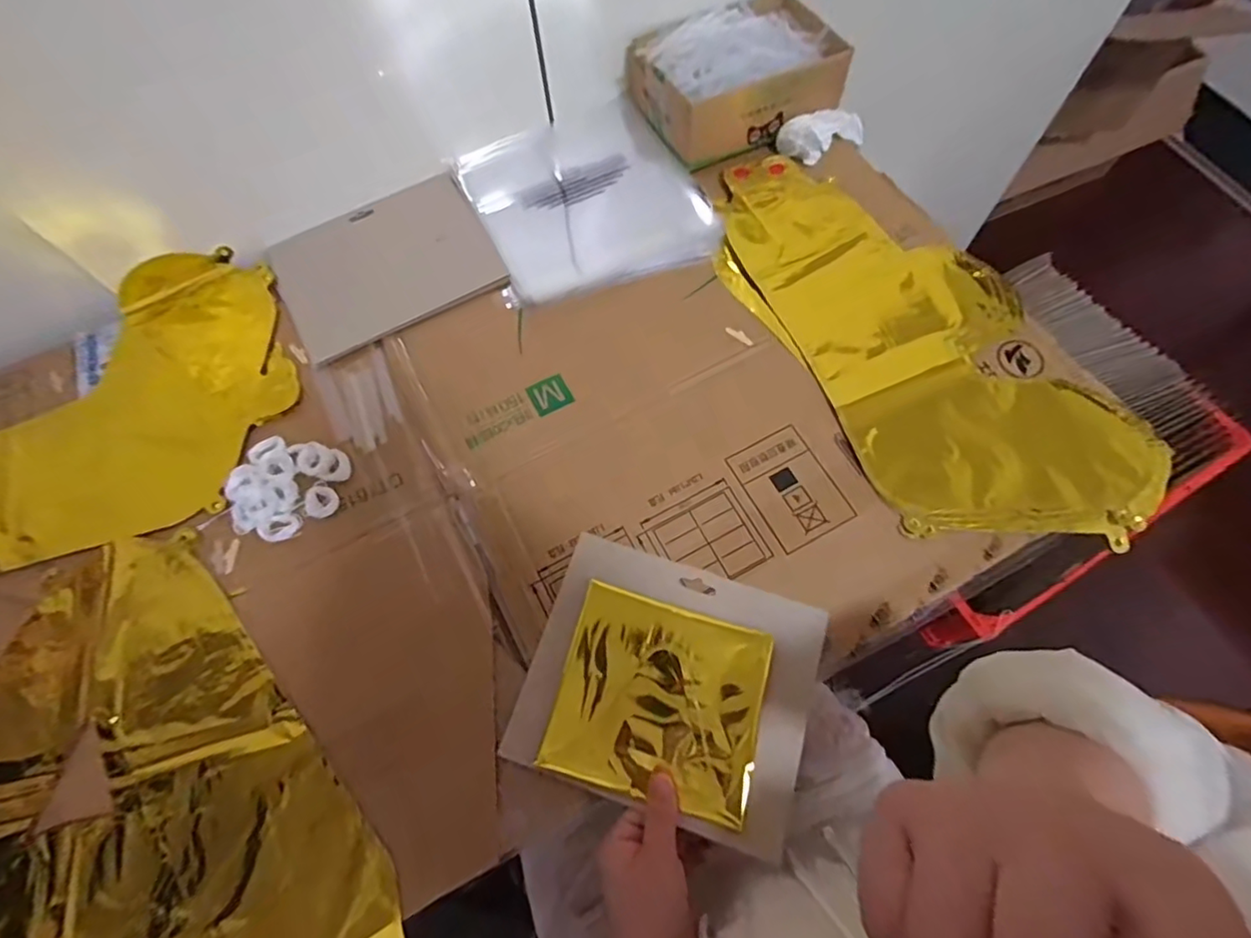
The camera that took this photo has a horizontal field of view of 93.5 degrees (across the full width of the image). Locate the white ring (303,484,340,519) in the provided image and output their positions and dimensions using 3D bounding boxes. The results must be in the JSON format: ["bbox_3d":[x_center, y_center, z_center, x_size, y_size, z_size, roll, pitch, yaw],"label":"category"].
[{"bbox_3d":[-0.240,0.025,0.464,0.025,0.004,0.029,-33,69,-11],"label":"white ring"}]

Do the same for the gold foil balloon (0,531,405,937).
[{"bbox_3d":[-0.372,0.264,0.380,0.357,0.033,0.352,-36,70,-12],"label":"gold foil balloon"}]

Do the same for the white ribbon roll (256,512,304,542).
[{"bbox_3d":[-0.271,0.046,0.462,0.032,0.004,0.021,-23,68,-7],"label":"white ribbon roll"}]

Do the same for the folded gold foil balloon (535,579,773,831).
[{"bbox_3d":[0.024,0.157,0.407,0.137,0.011,0.126,13,68,8],"label":"folded gold foil balloon"}]

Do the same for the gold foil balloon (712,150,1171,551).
[{"bbox_3d":[0.241,-0.127,0.509,0.213,0.017,0.436,-26,68,-9],"label":"gold foil balloon"}]

